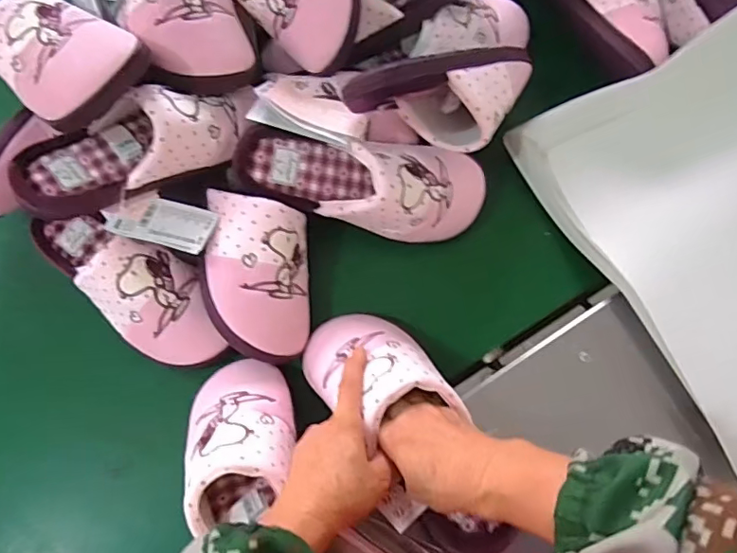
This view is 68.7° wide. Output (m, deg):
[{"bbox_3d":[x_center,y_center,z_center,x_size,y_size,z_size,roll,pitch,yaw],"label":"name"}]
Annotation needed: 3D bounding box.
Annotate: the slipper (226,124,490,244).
[{"bbox_3d":[-0.005,-0.097,0.514,0.238,0.084,0.112,-2,70,-1],"label":"slipper"}]

